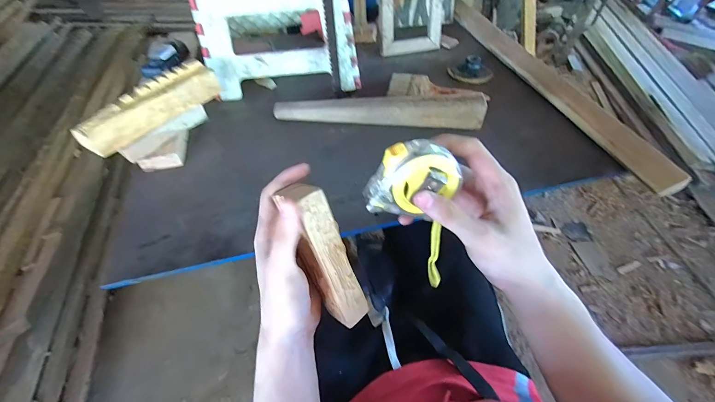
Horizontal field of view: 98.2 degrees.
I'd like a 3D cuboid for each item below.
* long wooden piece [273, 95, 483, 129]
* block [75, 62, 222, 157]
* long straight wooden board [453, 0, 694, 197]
[{"bbox_3d":[0.034,-0.159,0.543,0.357,0.045,0.034,2,50,4],"label":"long wooden piece"},{"bbox_3d":[-0.311,-0.147,0.477,0.046,0.049,0.207,27,56,22],"label":"block"},{"bbox_3d":[0.355,-0.273,0.636,0.041,0.034,0.645,-11,50,-8],"label":"long straight wooden board"}]

